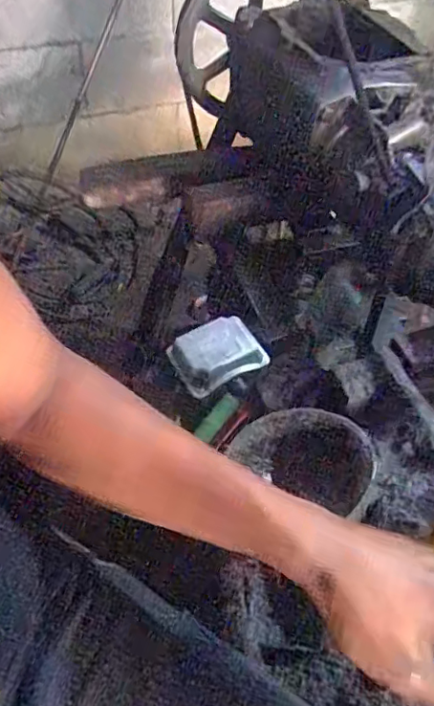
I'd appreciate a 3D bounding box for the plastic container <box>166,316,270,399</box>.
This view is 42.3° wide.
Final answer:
[{"bbox_3d":[0.001,0.002,0.578,0.085,0.036,0.067,-24,56,-21],"label":"plastic container"}]

